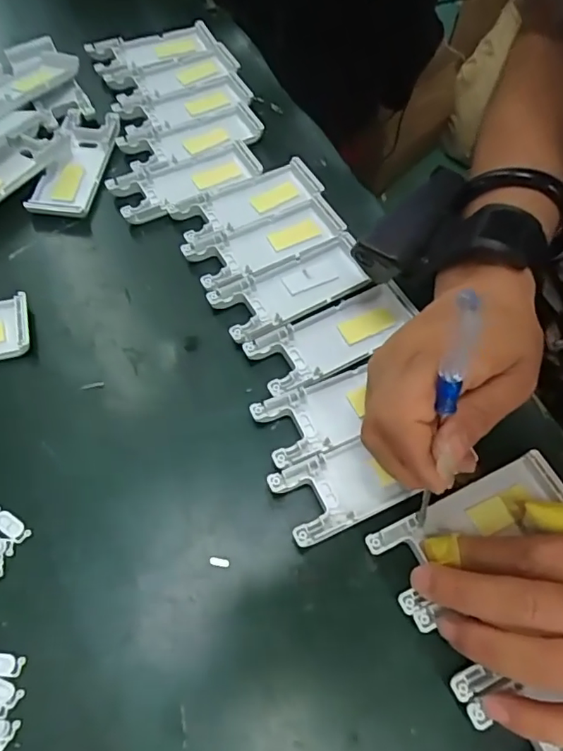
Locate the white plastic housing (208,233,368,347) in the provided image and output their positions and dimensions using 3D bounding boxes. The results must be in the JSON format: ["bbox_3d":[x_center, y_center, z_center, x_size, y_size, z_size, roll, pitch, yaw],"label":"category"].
[{"bbox_3d":[0.007,-0.057,0.335,0.102,0.008,0.043,-27,65,-18],"label":"white plastic housing"}]

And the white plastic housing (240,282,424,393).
[{"bbox_3d":[0.030,-0.025,0.315,0.100,0.014,0.039,-26,65,-17],"label":"white plastic housing"}]

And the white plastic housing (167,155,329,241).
[{"bbox_3d":[-0.025,-0.122,0.368,0.102,0.011,0.040,-26,64,-17],"label":"white plastic housing"}]

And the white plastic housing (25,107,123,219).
[{"bbox_3d":[-0.148,-0.153,0.383,0.044,0.016,0.101,4,60,-1],"label":"white plastic housing"}]

